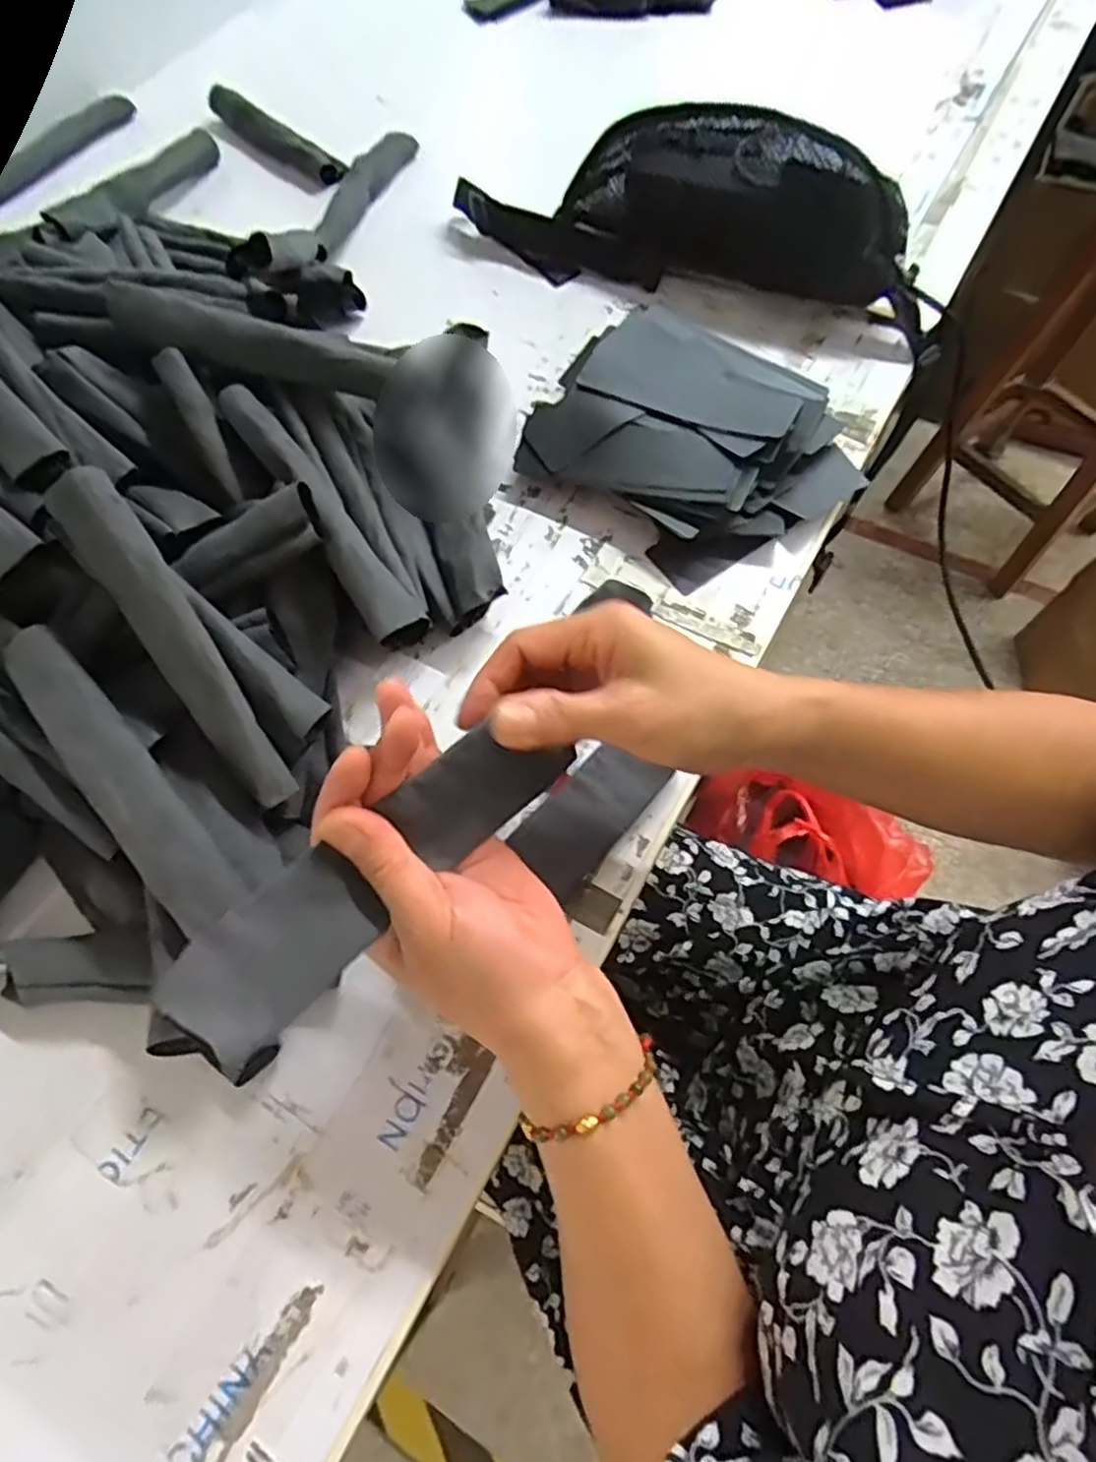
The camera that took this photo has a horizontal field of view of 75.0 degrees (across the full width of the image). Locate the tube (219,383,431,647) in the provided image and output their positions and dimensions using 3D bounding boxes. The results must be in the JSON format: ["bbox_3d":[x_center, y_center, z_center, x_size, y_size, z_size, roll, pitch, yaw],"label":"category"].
[{"bbox_3d":[-0.126,-0.124,0.395,0.028,0.026,0.186,-32,70,-15],"label":"tube"}]

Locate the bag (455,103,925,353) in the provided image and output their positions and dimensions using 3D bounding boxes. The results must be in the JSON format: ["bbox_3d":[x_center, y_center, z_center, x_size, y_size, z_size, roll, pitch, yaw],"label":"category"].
[{"bbox_3d":[0.118,-0.407,0.558,0.395,0.095,0.124,28,68,11],"label":"bag"}]

